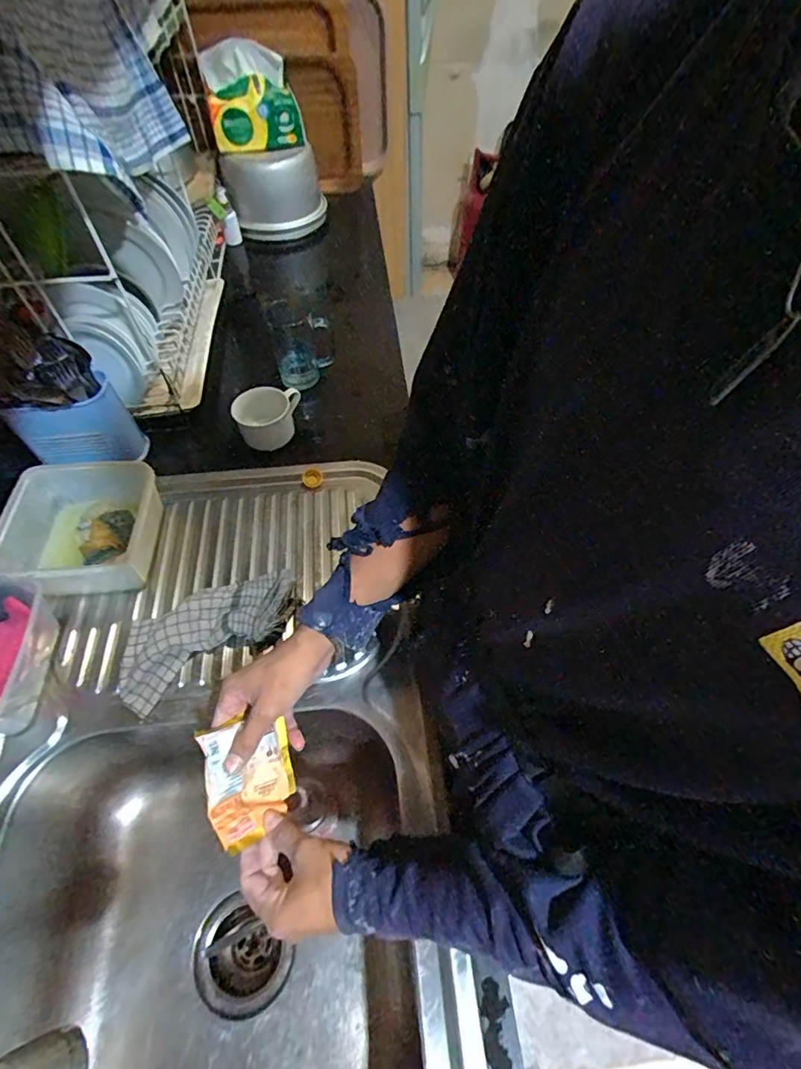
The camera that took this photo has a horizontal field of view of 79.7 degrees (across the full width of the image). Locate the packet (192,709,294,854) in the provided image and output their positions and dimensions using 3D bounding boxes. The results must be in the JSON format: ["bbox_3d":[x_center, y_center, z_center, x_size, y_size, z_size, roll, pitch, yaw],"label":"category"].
[{"bbox_3d":[-0.143,0.229,0.461,0.088,0.014,0.101,-2,72,-53],"label":"packet"}]

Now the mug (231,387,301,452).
[{"bbox_3d":[-0.202,-0.181,0.752,0.102,0.070,0.071,-19,58,-12],"label":"mug"}]

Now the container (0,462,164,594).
[{"bbox_3d":[-0.406,-0.004,0.625,0.174,0.078,0.174,-2,56,-1],"label":"container"}]

